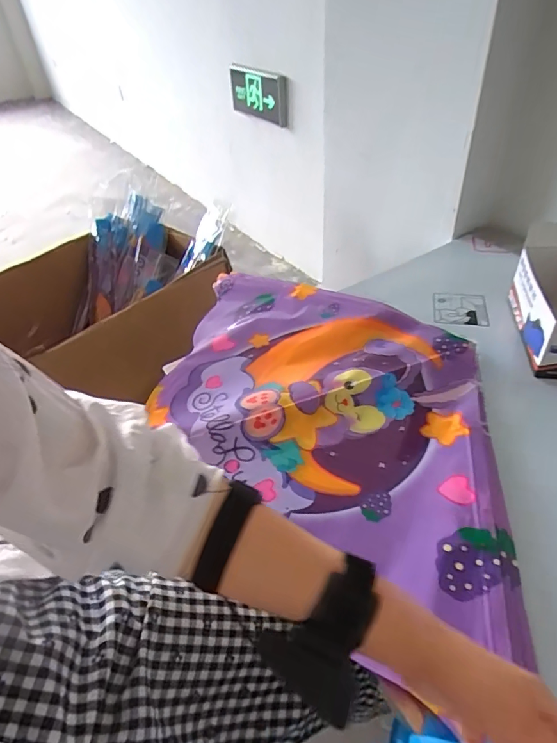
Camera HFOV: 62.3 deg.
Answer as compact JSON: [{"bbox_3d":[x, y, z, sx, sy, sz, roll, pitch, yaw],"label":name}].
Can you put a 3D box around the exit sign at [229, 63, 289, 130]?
[{"bbox_3d":[-0.073,-0.977,1.634,0.027,0.164,0.452,-21,41,-19],"label":"exit sign"}]

